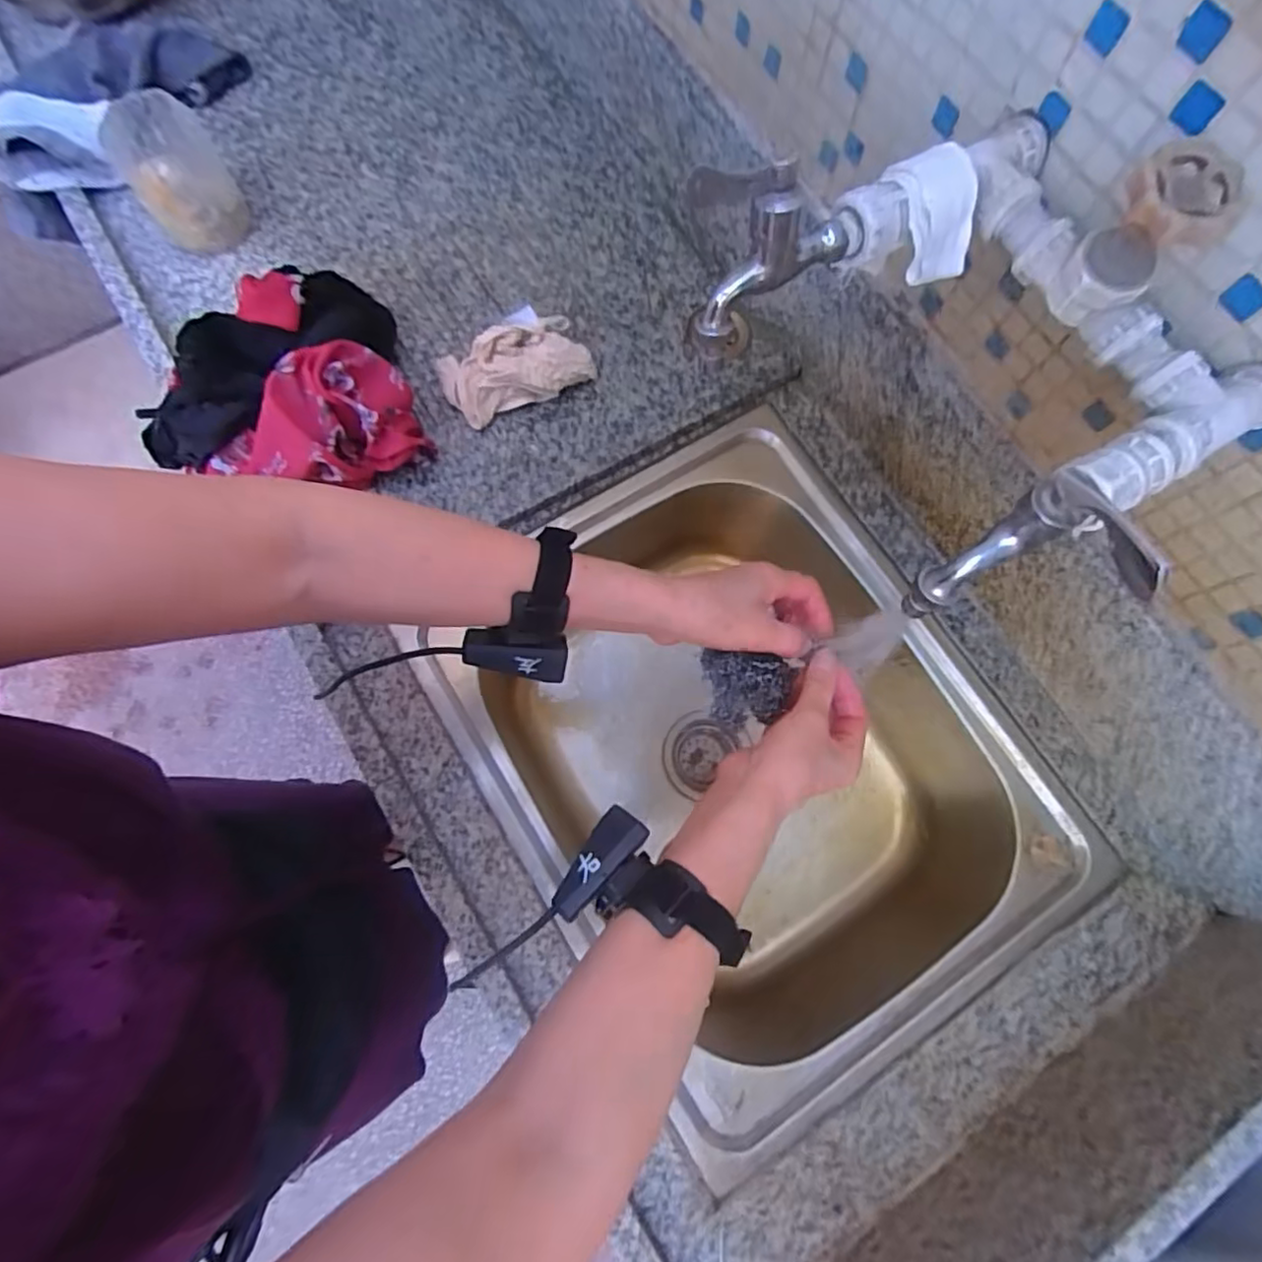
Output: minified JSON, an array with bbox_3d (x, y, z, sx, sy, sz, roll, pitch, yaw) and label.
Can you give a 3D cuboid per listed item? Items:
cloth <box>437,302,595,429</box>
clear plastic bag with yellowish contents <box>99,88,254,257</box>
[{"bbox_3d":[-0.120,-0.274,0.671,0.153,0.063,0.074,-19,77,-6],"label":"cloth"},{"bbox_3d":[-0.478,-0.479,0.685,0.092,0.117,0.102,-27,78,-8],"label":"clear plastic bag with yellowish contents"}]

